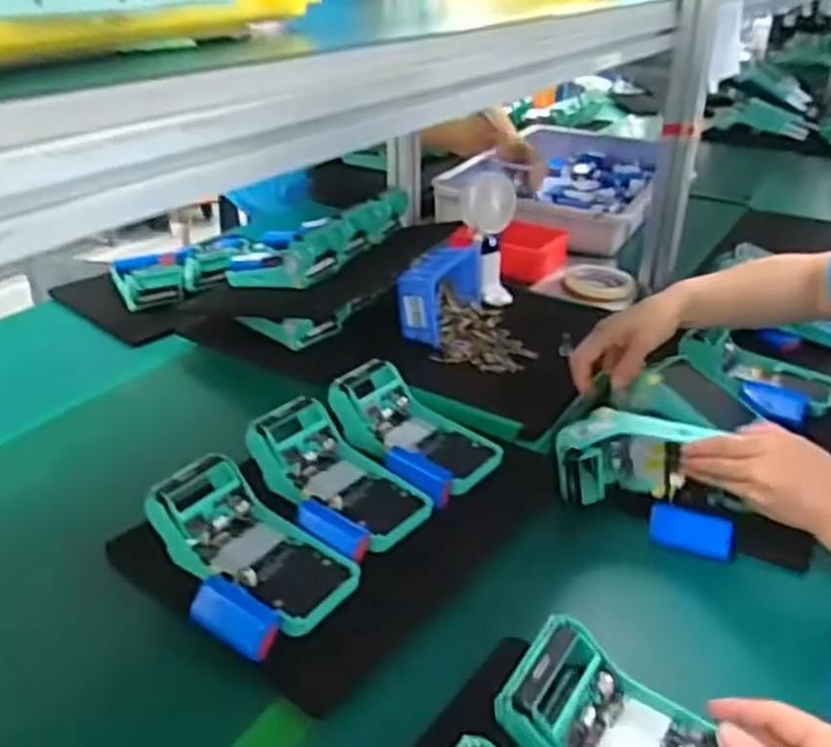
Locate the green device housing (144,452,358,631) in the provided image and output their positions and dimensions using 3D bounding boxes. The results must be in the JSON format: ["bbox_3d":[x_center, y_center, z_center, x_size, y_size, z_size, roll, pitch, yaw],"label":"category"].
[{"bbox_3d":[-0.130,0.138,0.601,0.172,0.041,0.084,31,39,18],"label":"green device housing"}]

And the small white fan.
[{"bbox_3d":[0.101,-0.187,1.059,0.076,0.174,0.048,0,29,1],"label":"small white fan"}]

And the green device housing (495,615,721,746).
[{"bbox_3d":[0.135,0.228,0.455,0.166,0.052,0.083,34,41,21],"label":"green device housing"}]

